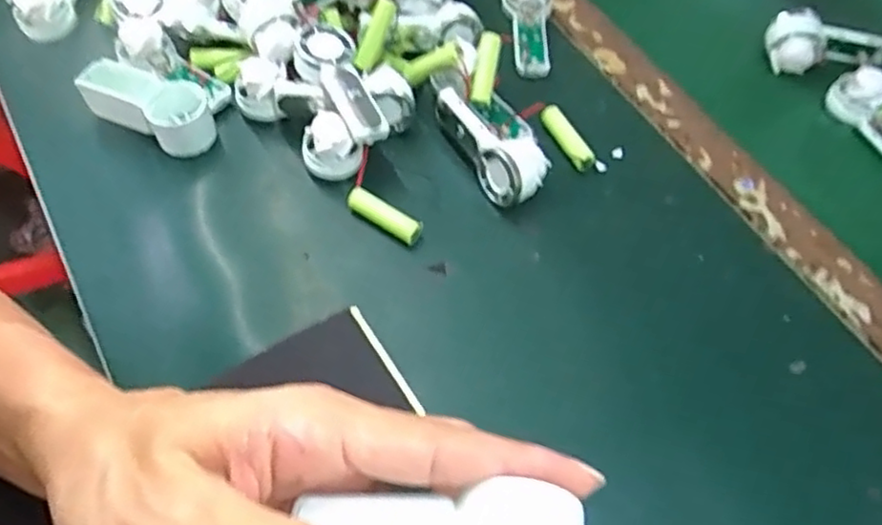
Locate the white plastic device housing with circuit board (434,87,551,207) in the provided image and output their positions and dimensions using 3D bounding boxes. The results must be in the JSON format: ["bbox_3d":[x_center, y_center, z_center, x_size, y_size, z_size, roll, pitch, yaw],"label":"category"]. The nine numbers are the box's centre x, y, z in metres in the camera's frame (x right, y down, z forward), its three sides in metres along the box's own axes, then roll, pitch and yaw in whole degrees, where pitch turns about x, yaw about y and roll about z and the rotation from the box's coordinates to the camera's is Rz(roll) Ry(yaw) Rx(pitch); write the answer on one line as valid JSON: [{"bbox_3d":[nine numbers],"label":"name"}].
[{"bbox_3d":[0.036,-0.081,0.454,0.051,0.029,0.090,-17,62,-13],"label":"white plastic device housing with circuit board"}]

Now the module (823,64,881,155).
[{"bbox_3d":[0.315,-0.101,0.473,0.029,0.030,0.088,-19,63,-12],"label":"module"}]

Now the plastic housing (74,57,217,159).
[{"bbox_3d":[-0.199,-0.110,0.467,0.100,0.031,0.046,28,62,13],"label":"plastic housing"}]

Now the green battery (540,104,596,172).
[{"bbox_3d":[0.089,-0.087,0.471,0.017,0.014,0.053,-21,63,-15],"label":"green battery"}]

